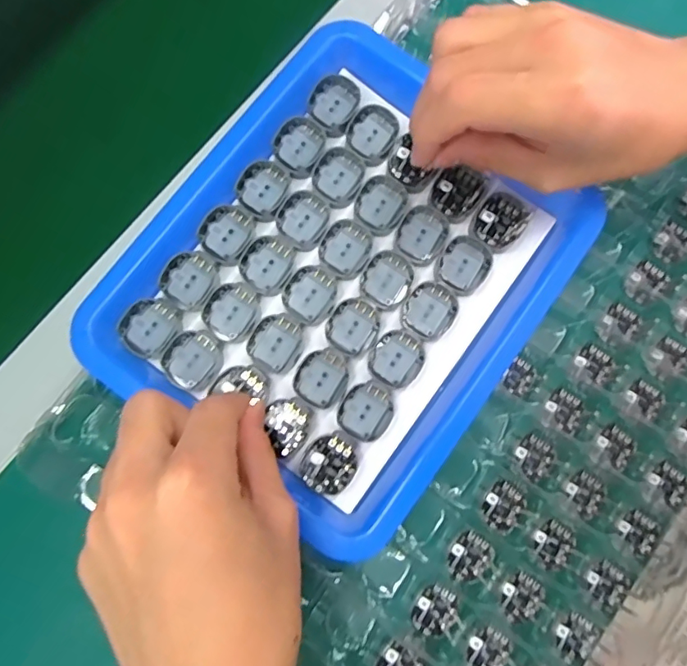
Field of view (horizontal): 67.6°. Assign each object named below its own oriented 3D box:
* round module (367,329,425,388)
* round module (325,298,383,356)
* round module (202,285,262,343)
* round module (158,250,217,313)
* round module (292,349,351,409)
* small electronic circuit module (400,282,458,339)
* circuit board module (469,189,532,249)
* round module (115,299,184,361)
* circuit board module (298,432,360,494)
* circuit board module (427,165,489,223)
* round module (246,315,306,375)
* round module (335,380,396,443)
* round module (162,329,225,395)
[{"bbox_3d":[0.025,0.012,0.248,0.025,0.004,0.026,0,79,0],"label":"round module"},{"bbox_3d":[0.005,-0.003,0.251,0.023,0.005,0.026,37,81,7],"label":"round module"},{"bbox_3d":[-0.054,-0.010,0.250,0.025,0.006,0.027,0,79,0],"label":"round module"},{"bbox_3d":[-0.075,-0.026,0.250,0.026,0.005,0.027,0,79,0],"label":"round module"},{"bbox_3d":[-0.010,0.021,0.248,0.024,0.006,0.027,30,80,6],"label":"round module"},{"bbox_3d":[0.042,-0.011,0.255,0.025,0.006,0.027,29,80,5],"label":"small electronic circuit module"},{"bbox_3d":[0.079,-0.057,0.259,0.025,0.004,0.029,37,81,7],"label":"circuit board module"},{"bbox_3d":[-0.093,-0.003,0.245,0.025,0.007,0.028,26,80,5],"label":"round module"},{"bbox_3d":[-0.006,0.060,0.238,0.025,0.004,0.027,37,81,7],"label":"circuit board module"},{"bbox_3d":[0.058,-0.072,0.261,0.024,0.004,0.030,36,81,7],"label":"circuit board module"},{"bbox_3d":[-0.032,0.005,0.247,0.025,0.004,0.027,0,79,0],"label":"round module"},{"bbox_3d":[0.011,0.036,0.243,0.025,0.004,0.028,30,81,6],"label":"round module"},{"bbox_3d":[-0.071,0.013,0.245,0.027,0.006,0.028,0,79,0],"label":"round module"}]

